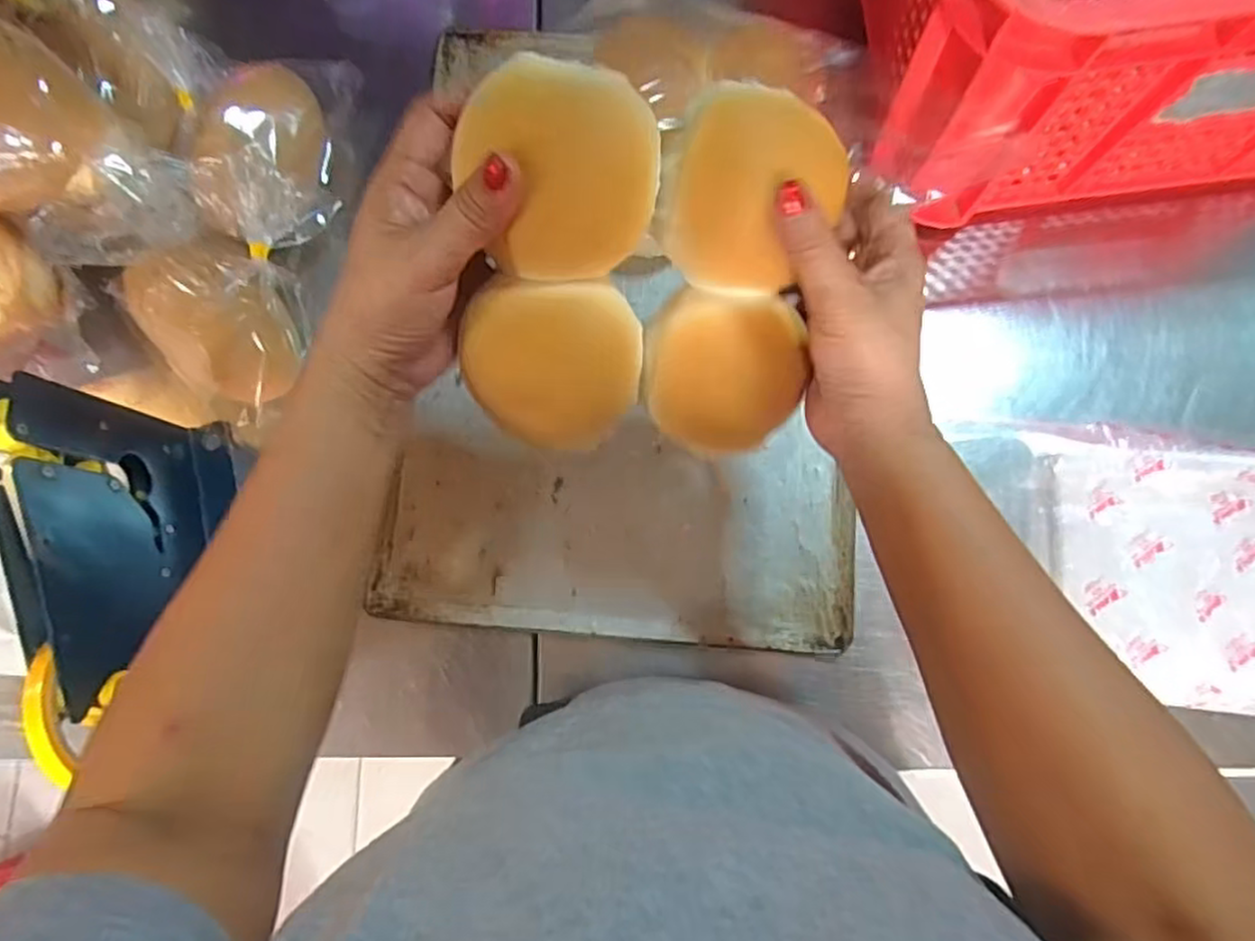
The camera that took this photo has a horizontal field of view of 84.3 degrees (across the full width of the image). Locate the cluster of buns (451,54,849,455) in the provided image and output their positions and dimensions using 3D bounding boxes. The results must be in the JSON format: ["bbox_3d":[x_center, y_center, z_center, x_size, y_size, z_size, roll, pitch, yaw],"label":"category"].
[{"bbox_3d":[0.011,-0.091,0.323,0.154,0.042,0.163,-1,116,-6],"label":"cluster of buns"}]

